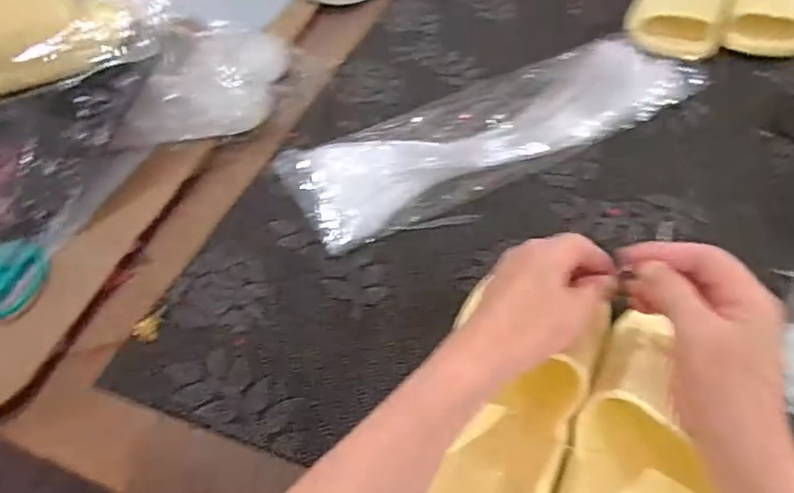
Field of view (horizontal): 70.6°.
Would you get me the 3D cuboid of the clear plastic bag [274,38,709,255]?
[{"bbox_3d":[0.105,-0.129,0.607,0.442,0.026,0.159,-24,52,-14],"label":"clear plastic bag"}]

